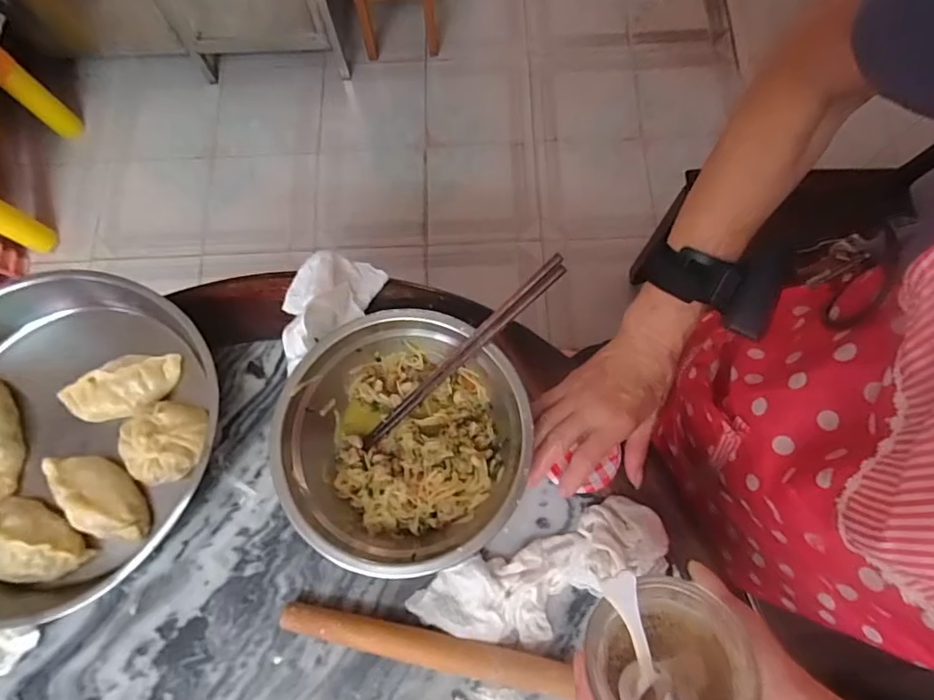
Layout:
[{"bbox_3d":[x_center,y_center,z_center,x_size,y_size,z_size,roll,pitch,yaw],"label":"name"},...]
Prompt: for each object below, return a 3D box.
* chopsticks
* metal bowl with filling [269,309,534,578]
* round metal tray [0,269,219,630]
[{"bbox_3d":[-0.009,0.009,0.445,0.238,0.010,0.018,-43,78,17],"label":"chopsticks"},{"bbox_3d":[-0.053,0.076,0.451,0.200,0.068,0.202,5,76,3],"label":"metal bowl with filling"},{"bbox_3d":[-0.385,0.079,0.474,0.286,0.047,0.289,0,76,1],"label":"round metal tray"}]

